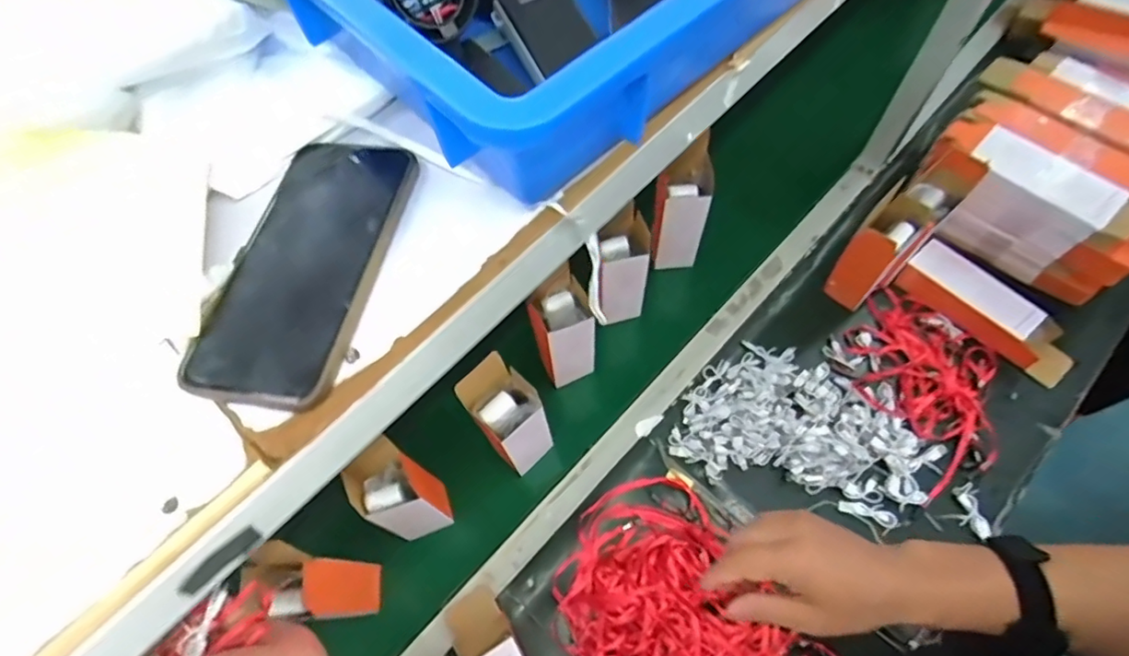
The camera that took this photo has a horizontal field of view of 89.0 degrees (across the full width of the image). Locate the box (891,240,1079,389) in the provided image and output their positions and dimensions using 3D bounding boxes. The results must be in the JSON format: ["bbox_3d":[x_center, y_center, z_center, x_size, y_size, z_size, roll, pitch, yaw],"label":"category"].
[{"bbox_3d":[0.586,-0.027,0.781,0.061,0.074,0.237,-42,68,-17],"label":"box"}]

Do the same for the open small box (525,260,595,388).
[{"bbox_3d":[-0.001,0.008,0.769,0.071,0.179,0.069,-23,64,-8],"label":"open small box"}]

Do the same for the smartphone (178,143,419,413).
[{"bbox_3d":[-0.134,-0.036,0.302,0.078,0.007,0.158,6,63,7],"label":"smartphone"}]

